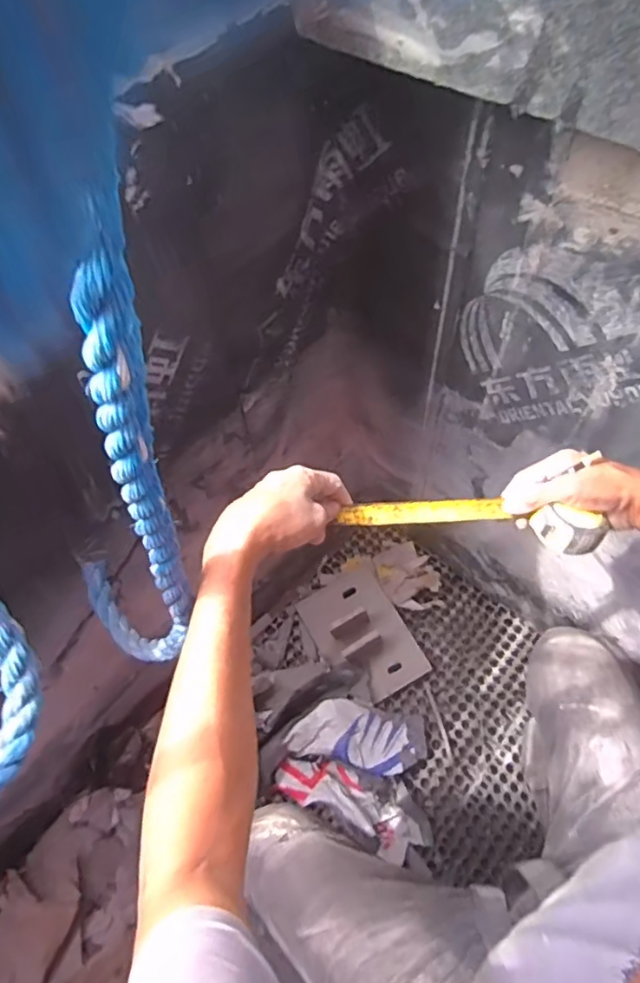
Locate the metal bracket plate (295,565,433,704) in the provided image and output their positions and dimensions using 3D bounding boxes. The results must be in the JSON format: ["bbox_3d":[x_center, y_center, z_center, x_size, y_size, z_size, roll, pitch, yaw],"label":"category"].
[{"bbox_3d":[0.083,0.274,1.161,0.178,0.119,0.260,-26,60,-14],"label":"metal bracket plate"}]

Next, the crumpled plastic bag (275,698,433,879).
[{"bbox_3d":[0.064,0.518,1.043,0.270,0.110,0.244,5,58,5],"label":"crumpled plastic bag"}]

